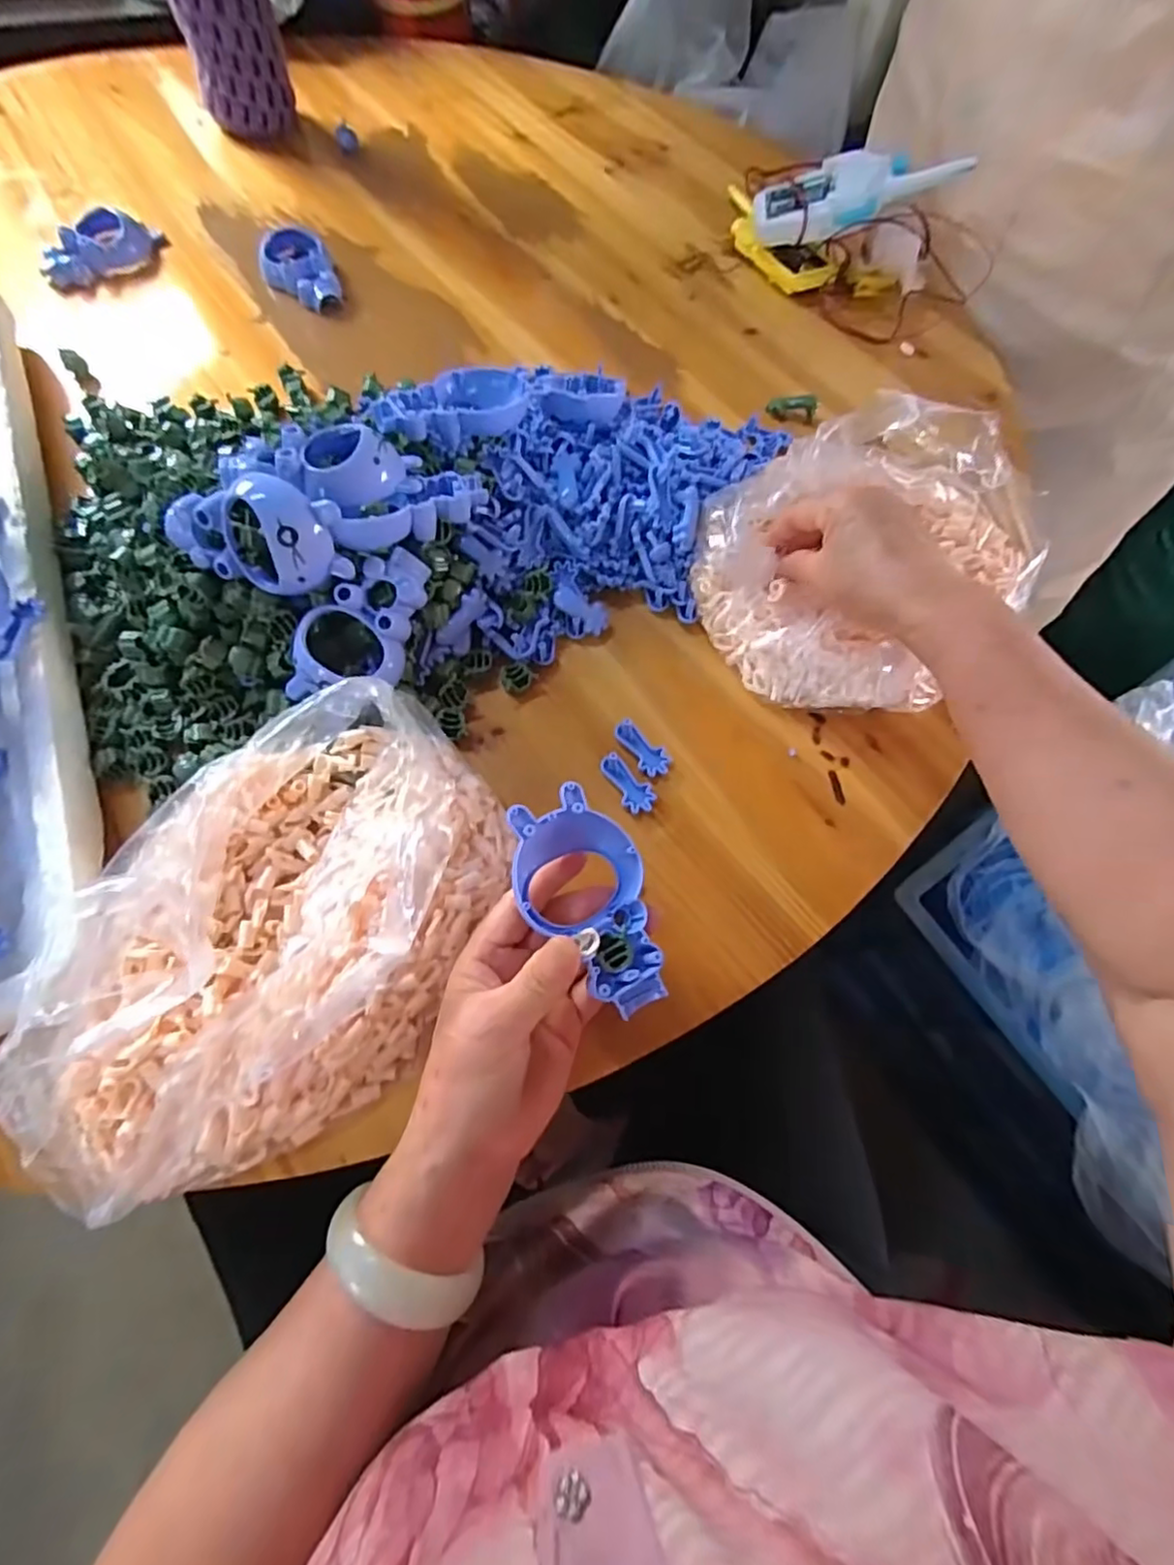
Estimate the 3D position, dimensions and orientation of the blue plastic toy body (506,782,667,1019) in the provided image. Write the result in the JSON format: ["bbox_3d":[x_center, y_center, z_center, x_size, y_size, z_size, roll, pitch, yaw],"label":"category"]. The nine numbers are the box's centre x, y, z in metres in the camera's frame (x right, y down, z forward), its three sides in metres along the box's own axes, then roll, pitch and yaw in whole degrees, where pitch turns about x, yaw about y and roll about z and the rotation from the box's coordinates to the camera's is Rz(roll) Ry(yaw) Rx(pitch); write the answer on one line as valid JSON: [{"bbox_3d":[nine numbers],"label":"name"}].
[{"bbox_3d":[-0.003,0.053,0.289,0.059,0.026,0.100,-4,79,-26],"label":"blue plastic toy body"}]

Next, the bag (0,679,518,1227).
[{"bbox_3d":[-0.148,0.065,0.298,0.170,0.063,0.249,25,67,9],"label":"bag"}]

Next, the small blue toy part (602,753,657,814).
[{"bbox_3d":[0.025,-0.001,0.369,0.019,0.009,0.038,-27,69,-14],"label":"small blue toy part"}]

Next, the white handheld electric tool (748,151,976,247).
[{"bbox_3d":[0.228,-0.499,0.533,0.163,0.029,0.060,-3,64,17],"label":"white handheld electric tool"}]

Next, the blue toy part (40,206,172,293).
[{"bbox_3d":[-0.411,-0.454,0.532,0.103,0.026,0.038,-41,73,-18],"label":"blue toy part"}]

